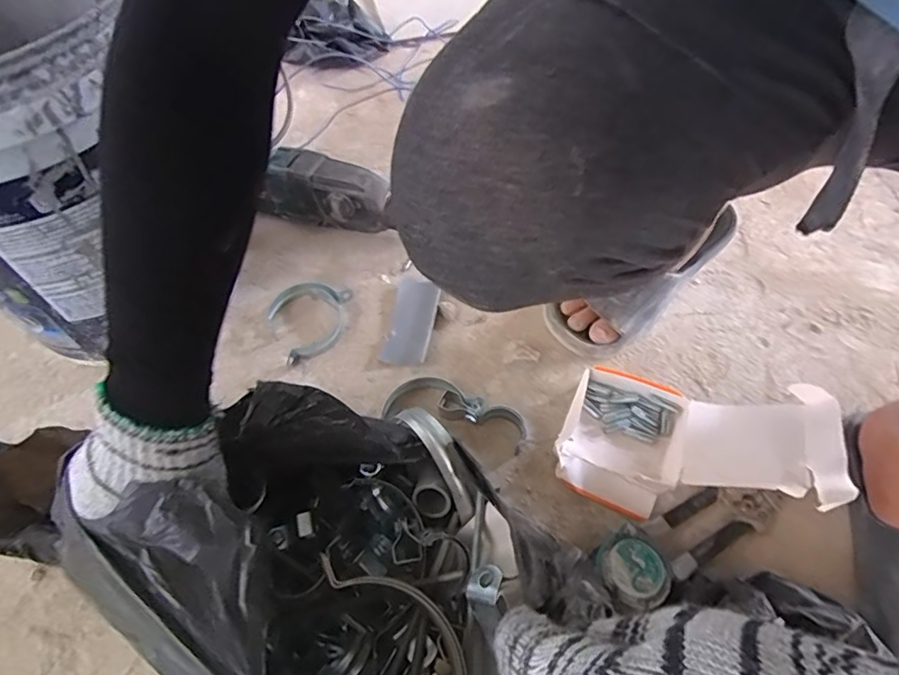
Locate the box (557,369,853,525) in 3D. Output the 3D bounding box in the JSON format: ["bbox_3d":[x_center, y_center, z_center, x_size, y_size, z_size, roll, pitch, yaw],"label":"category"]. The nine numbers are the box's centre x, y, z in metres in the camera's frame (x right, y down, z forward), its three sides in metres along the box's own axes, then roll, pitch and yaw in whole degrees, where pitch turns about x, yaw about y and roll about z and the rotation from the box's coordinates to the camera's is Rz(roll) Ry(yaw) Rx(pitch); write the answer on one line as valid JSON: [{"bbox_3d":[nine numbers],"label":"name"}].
[{"bbox_3d":[0.232,0.099,0.532,0.232,0.096,0.150,15,57,13],"label":"box"}]

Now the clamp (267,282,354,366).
[{"bbox_3d":[-0.181,-0.021,0.676,0.096,0.023,0.115,16,57,15],"label":"clamp"}]

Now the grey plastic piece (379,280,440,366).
[{"bbox_3d":[-0.047,-0.023,0.673,0.056,0.017,0.128,7,56,8],"label":"grey plastic piece"}]

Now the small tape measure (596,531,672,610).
[{"bbox_3d":[0.158,0.207,0.477,0.061,0.036,0.056,30,59,23],"label":"small tape measure"}]

